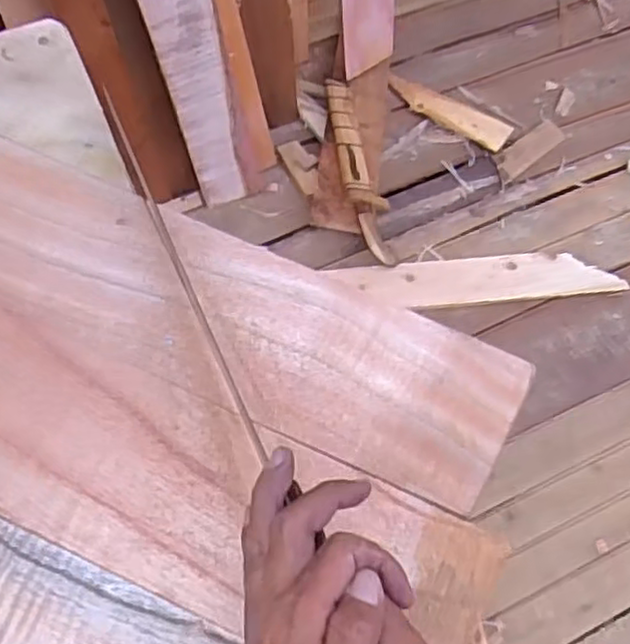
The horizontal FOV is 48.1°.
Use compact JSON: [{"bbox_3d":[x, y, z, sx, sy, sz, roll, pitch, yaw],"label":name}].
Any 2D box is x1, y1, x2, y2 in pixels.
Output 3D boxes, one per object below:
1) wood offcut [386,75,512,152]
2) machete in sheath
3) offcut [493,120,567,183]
[{"bbox_3d":[0.291,-0.467,1.558,0.289,0.019,0.074,33,68,11],"label":"wood offcut"},{"bbox_3d":[0.089,-0.323,1.452,0.071,0.033,0.462,-7,66,-6],"label":"machete in sheath"},{"bbox_3d":[0.459,-0.371,1.517,0.189,0.015,0.063,-36,72,-17],"label":"offcut"}]

